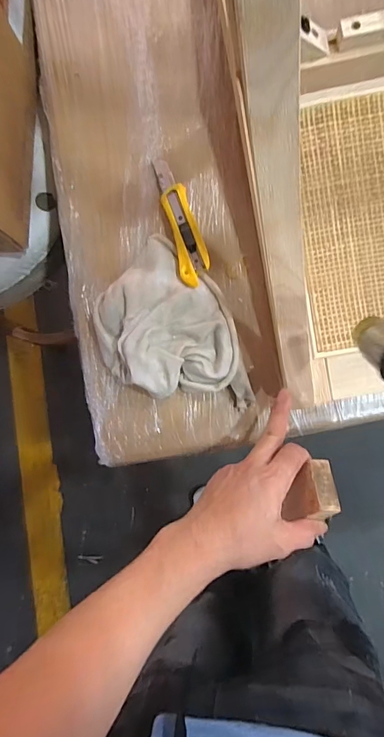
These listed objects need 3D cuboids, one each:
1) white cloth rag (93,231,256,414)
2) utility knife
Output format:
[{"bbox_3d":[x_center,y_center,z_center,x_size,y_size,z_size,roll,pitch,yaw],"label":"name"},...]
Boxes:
[{"bbox_3d":[-0.034,-0.051,0.493,0.157,0.053,0.212,-14,81,5],"label":"white cloth rag"},{"bbox_3d":[-0.012,-0.182,0.512,0.036,0.021,0.173,-15,81,5],"label":"utility knife"}]

